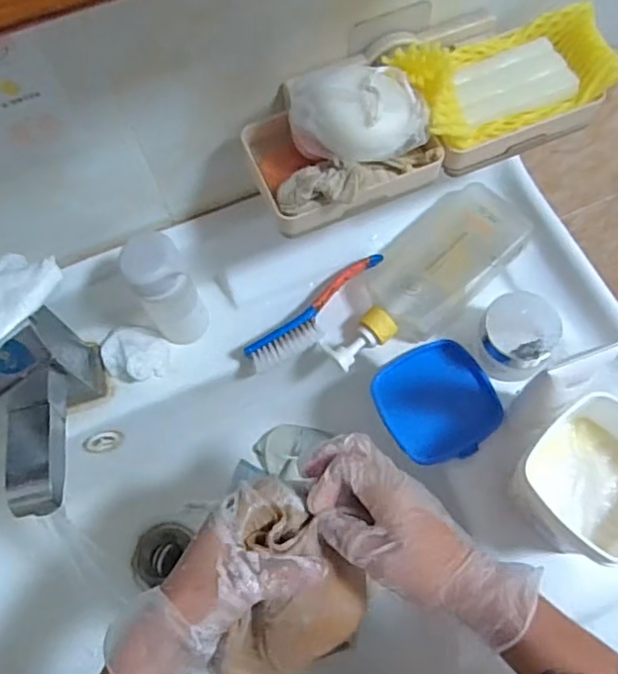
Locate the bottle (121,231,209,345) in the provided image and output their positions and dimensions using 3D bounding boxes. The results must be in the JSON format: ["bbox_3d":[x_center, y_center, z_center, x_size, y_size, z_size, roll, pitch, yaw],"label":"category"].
[{"bbox_3d":[-0.112,-0.033,0.502,0.044,0.145,0.038,-27,68,-9],"label":"bottle"}]

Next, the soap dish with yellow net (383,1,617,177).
[{"bbox_3d":[0.138,-0.187,0.450,0.155,0.065,0.089,-23,67,-7],"label":"soap dish with yellow net"}]

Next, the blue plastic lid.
[{"bbox_3d":[0.109,0.053,0.531,0.093,0.009,0.099,-27,68,-9],"label":"blue plastic lid"}]

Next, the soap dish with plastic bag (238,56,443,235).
[{"bbox_3d":[0.022,-0.136,0.423,0.130,0.071,0.093,-18,67,-5],"label":"soap dish with plastic bag"}]

